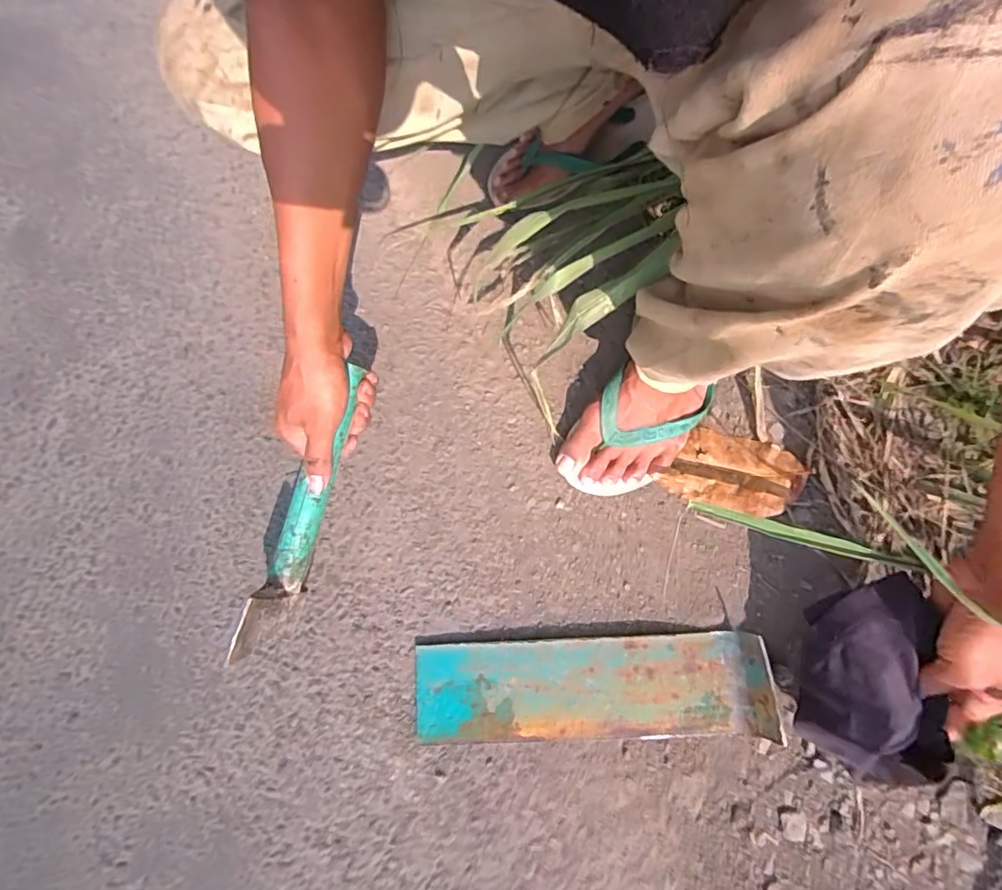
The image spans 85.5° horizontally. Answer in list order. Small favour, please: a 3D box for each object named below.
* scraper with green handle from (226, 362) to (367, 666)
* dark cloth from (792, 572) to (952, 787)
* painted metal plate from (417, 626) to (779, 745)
[{"bbox_3d":[-0.173,0.051,0.483,0.030,0.081,0.254,15,80,6],"label":"scraper with green handle"},{"bbox_3d":[0.292,0.184,0.436,0.096,0.031,0.148,-2,74,36],"label":"dark cloth"},{"bbox_3d":[0.081,0.229,0.513,0.324,0.043,0.093,-2,71,1],"label":"painted metal plate"}]

